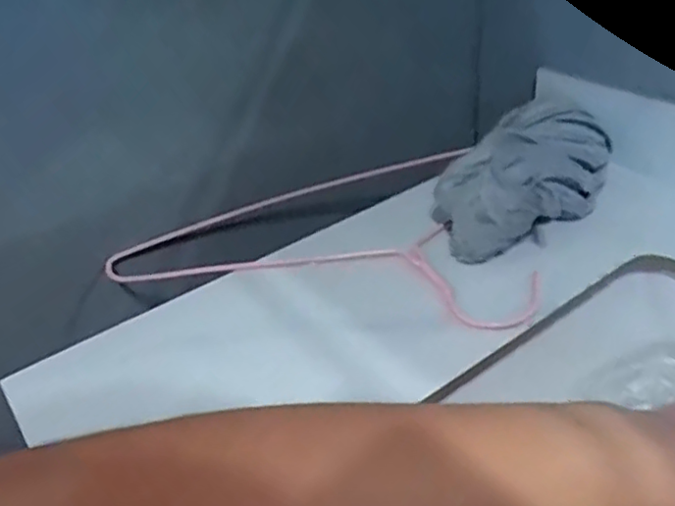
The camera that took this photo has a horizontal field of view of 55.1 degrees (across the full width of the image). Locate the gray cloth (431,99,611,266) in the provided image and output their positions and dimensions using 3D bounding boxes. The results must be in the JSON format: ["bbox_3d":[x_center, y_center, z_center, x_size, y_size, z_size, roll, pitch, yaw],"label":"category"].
[{"bbox_3d":[0.132,-0.056,0.478,0.099,0.067,0.160,17,40,30],"label":"gray cloth"}]

